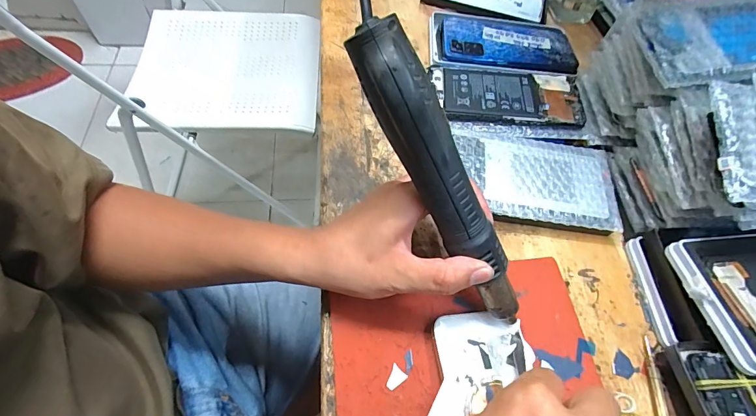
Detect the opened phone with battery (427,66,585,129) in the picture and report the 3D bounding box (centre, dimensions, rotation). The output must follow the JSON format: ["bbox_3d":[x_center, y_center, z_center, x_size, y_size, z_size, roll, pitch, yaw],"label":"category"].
[{"bbox_3d":[0.137,-0.120,0.408,0.154,0.007,0.076,4,66,1],"label":"opened phone with battery"}]

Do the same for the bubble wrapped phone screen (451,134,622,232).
[{"bbox_3d":[0.150,-0.029,0.358,0.146,0.020,0.090,8,60,-1],"label":"bubble wrapped phone screen"}]

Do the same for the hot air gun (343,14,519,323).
[{"bbox_3d":[0.045,-0.011,0.241,0.029,0.213,0.028,-42,29,-20],"label":"hot air gun"}]

